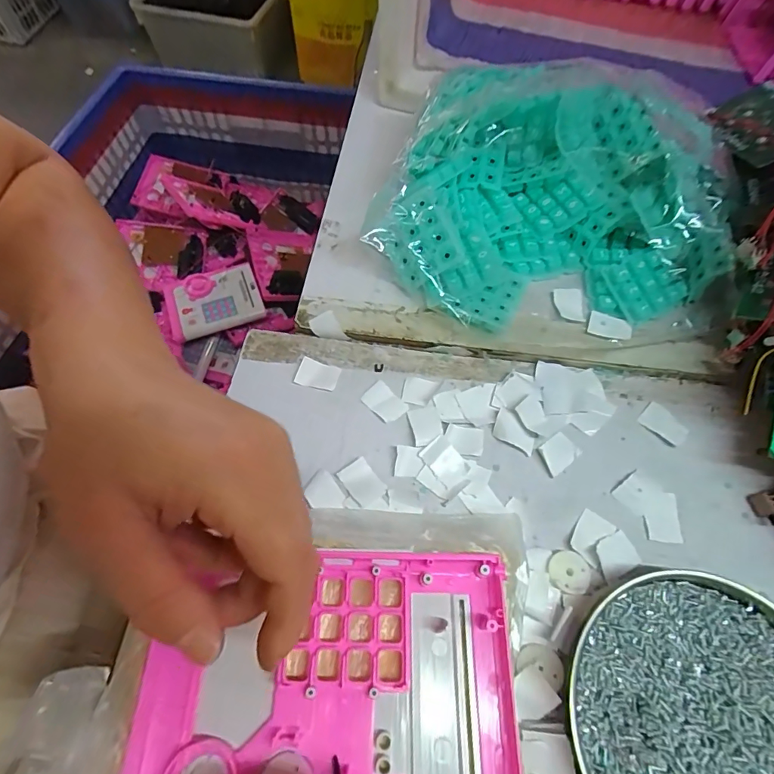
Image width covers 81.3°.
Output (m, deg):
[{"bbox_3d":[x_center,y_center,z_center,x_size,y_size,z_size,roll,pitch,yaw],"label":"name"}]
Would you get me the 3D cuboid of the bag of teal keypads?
[{"bbox_3d":[0.118,-0.137,0.332,0.250,0.095,0.180,3,63,2],"label":"bag of teal keypads"}]

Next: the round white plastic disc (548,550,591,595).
[{"bbox_3d":[0.104,0.106,0.258,0.024,0.006,0.022,0,63,0],"label":"round white plastic disc"}]

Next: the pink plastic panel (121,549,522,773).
[{"bbox_3d":[-0.026,0.144,0.203,0.166,0.015,0.131,2,63,2],"label":"pink plastic panel"}]

